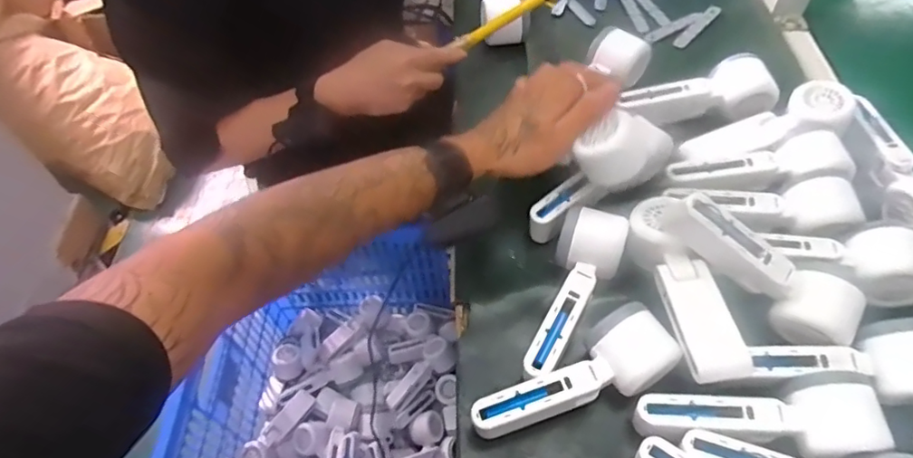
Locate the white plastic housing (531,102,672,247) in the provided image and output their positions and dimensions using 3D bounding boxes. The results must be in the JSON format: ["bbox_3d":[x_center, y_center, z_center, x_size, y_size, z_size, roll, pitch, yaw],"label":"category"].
[{"bbox_3d":[0.118,-0.044,0.500,0.053,0.144,0.046,13,42,-43],"label":"white plastic housing"}]

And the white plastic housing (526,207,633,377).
[{"bbox_3d":[0.102,0.061,0.474,0.059,0.056,0.161,20,59,16],"label":"white plastic housing"}]

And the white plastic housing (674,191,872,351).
[{"bbox_3d":[0.242,0.031,0.440,0.164,0.053,0.050,39,65,6],"label":"white plastic housing"}]

